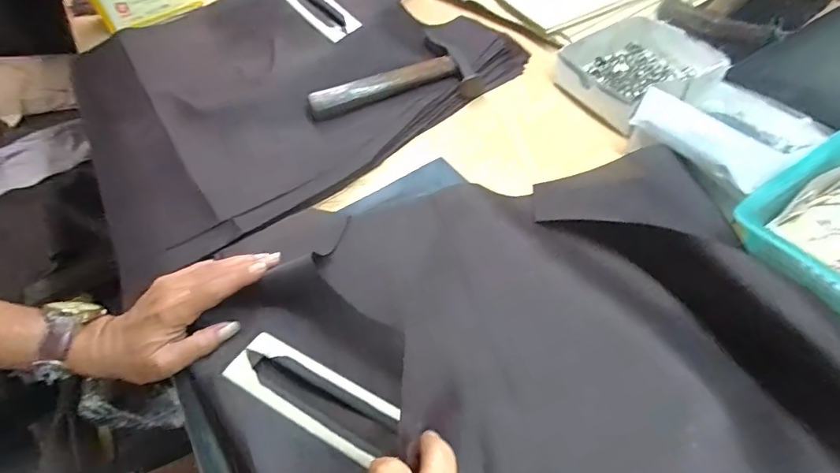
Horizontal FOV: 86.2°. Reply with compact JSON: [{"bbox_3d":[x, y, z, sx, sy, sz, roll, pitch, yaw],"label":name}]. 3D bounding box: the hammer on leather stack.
[{"bbox_3d":[-0.033,-0.194,0.551,0.212,0.029,0.086,-16,53,-7],"label":"hammer on leather stack"}]

